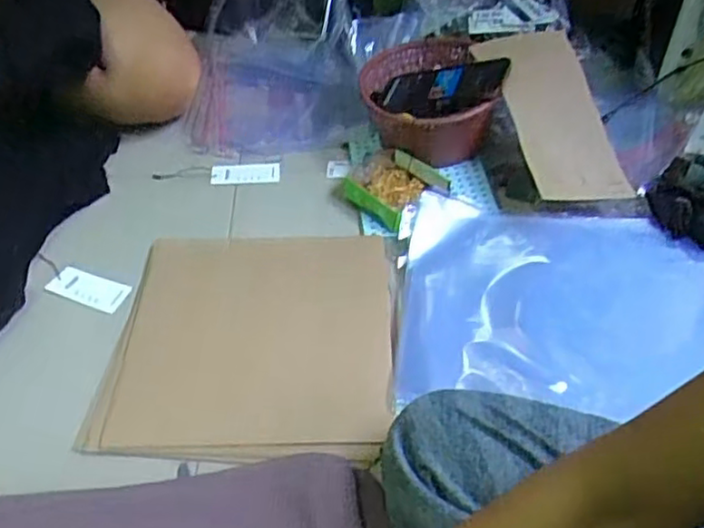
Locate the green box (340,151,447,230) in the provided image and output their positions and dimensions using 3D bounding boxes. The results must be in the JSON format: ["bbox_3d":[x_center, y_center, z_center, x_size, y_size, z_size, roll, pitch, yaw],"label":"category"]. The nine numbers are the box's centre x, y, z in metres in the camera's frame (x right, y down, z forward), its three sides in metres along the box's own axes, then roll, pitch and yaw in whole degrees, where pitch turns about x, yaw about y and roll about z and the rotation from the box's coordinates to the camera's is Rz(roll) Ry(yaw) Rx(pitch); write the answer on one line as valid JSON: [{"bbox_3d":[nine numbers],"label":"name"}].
[{"bbox_3d":[0.046,-0.100,0.834,0.118,0.035,0.109,30,52,28],"label":"green box"}]

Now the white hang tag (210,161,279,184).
[{"bbox_3d":[-0.139,-0.122,0.886,0.089,0.008,0.037,-2,44,-1],"label":"white hang tag"}]

